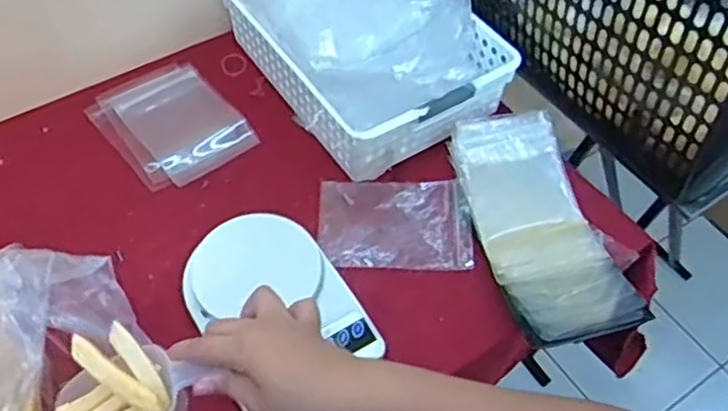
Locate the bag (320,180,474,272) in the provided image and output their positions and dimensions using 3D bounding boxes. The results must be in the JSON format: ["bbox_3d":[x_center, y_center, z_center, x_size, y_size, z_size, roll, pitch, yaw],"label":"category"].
[{"bbox_3d":[0.030,0.015,0.672,0.143,0.014,0.101,3,54,0],"label":"bag"}]

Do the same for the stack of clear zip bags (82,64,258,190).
[{"bbox_3d":[-0.211,-0.091,0.750,0.126,0.010,0.161,-33,62,-23],"label":"stack of clear zip bags"}]

